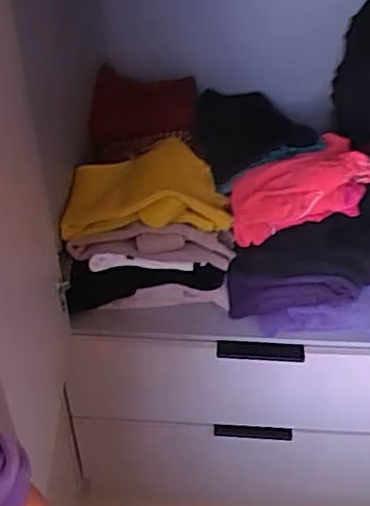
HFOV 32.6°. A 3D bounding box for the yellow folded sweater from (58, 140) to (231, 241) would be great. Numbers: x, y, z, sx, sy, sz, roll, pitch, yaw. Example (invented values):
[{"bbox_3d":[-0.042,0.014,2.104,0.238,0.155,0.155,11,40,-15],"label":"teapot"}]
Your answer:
[{"bbox_3d":[-0.073,-0.114,1.103,0.277,0.087,0.162,-3,40,-3],"label":"yellow folded sweater"}]

